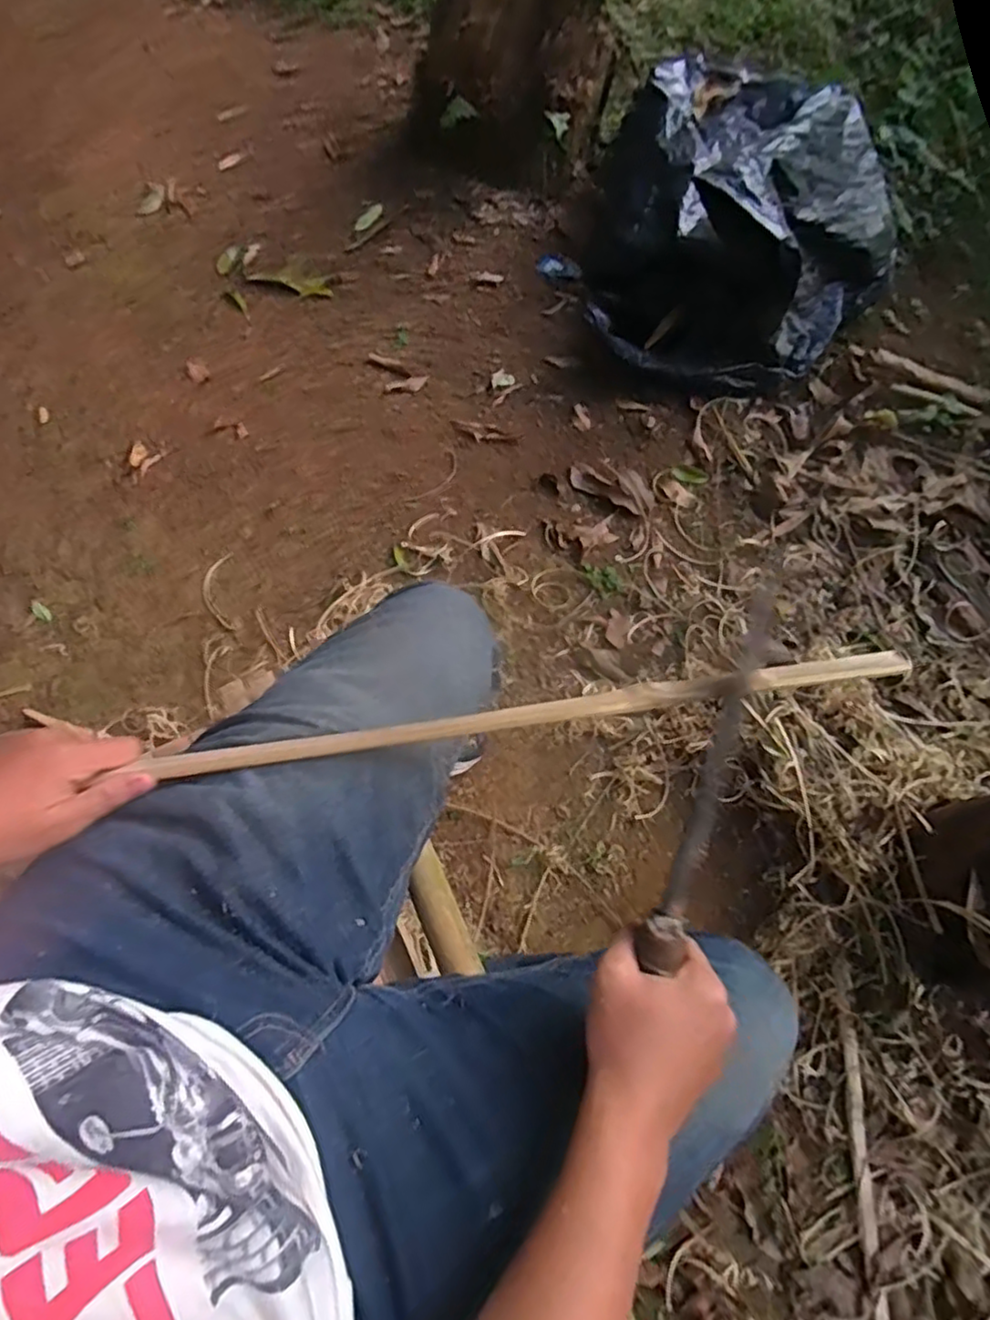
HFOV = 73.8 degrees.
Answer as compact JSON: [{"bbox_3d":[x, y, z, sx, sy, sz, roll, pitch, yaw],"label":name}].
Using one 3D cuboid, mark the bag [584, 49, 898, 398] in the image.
[{"bbox_3d":[0.505,-0.949,1.370,0.571,0.383,0.707,-2,66,-3],"label":"bag"}]

